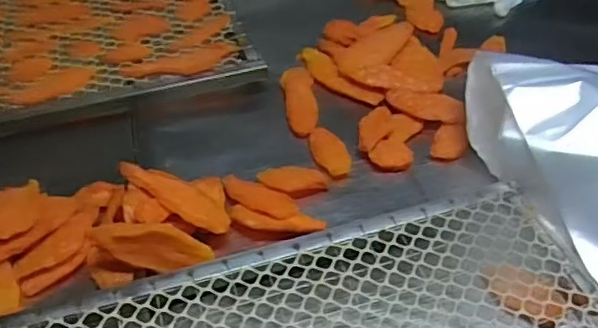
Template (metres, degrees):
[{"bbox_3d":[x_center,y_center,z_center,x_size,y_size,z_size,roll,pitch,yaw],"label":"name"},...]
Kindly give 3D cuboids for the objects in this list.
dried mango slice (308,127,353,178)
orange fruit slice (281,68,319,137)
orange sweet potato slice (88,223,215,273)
[{"bbox_3d":[0.035,-0.017,0.707,0.041,0.009,0.077,-10,45,-11],"label":"dried mango slice"},{"bbox_3d":[0.003,-0.080,0.778,0.042,0.017,0.132,-5,44,-6],"label":"orange fruit slice"},{"bbox_3d":[-0.142,0.079,0.573,0.114,0.041,0.013,10,1,-4],"label":"orange sweet potato slice"}]

